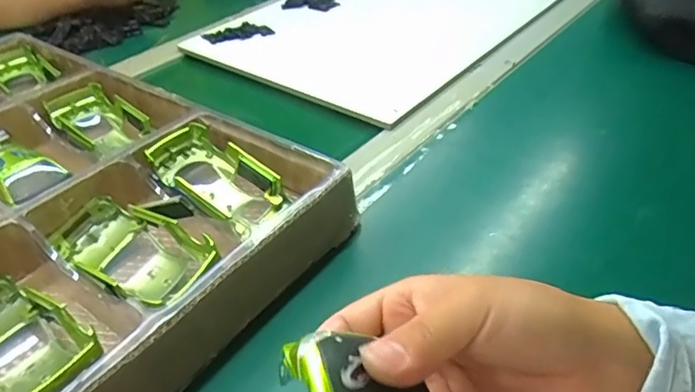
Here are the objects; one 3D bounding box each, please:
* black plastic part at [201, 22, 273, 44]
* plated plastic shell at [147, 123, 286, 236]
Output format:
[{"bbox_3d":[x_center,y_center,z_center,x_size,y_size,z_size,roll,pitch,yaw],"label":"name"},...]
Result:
[{"bbox_3d":[-0.135,-0.199,0.664,0.082,0.012,0.032,-12,40,-11],"label":"black plastic part"},{"bbox_3d":[-0.100,-0.011,0.408,0.106,0.046,0.061,30,49,34],"label":"plated plastic shell"}]

